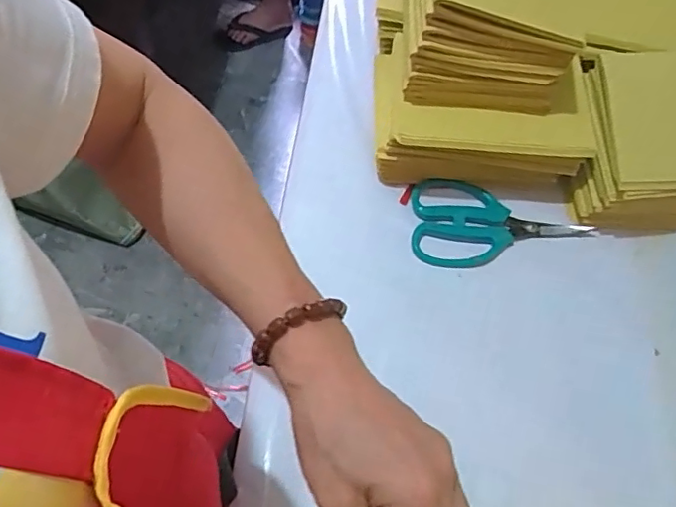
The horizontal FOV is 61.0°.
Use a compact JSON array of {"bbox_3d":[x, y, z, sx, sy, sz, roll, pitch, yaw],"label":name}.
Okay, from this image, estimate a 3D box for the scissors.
[{"bbox_3d":[0.140,-0.024,0.485,0.154,0.006,0.080,2,61,-1],"label":"scissors"}]

